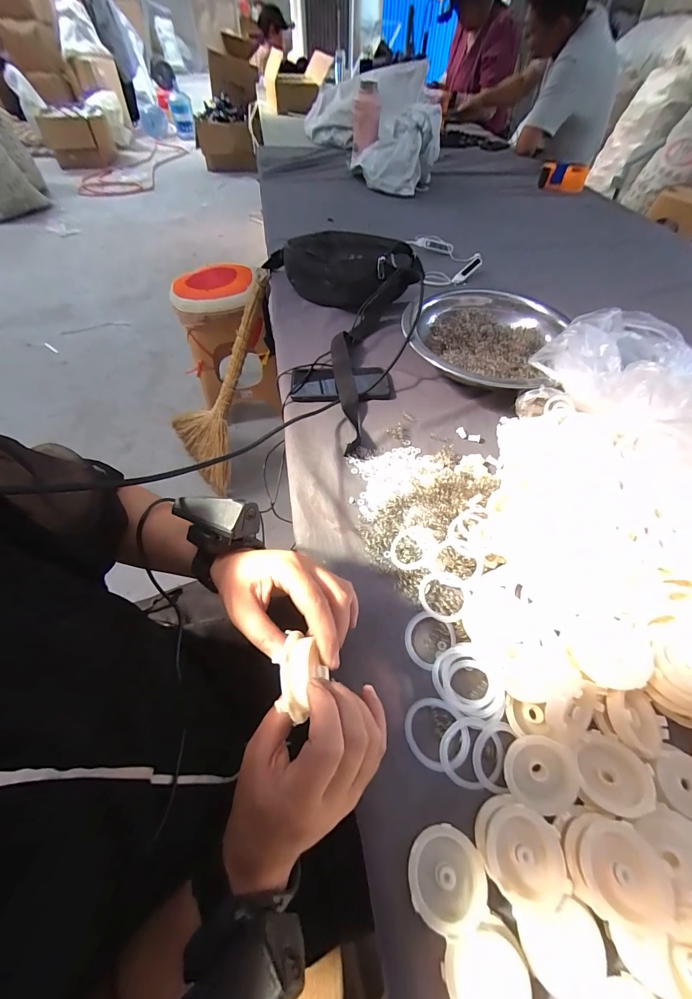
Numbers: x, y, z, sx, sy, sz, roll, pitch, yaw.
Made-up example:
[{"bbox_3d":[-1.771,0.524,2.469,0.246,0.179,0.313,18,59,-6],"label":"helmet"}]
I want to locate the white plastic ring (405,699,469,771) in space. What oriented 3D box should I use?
[{"bbox_3d":[0.079,0.206,0.302,0.052,0.004,0.052,-5,66,12],"label":"white plastic ring"}]

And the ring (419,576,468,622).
[{"bbox_3d":[0.104,0.104,0.365,0.052,0.008,0.048,1,55,-1],"label":"ring"}]

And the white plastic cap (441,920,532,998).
[{"bbox_3d":[0.092,0.313,0.224,0.049,0.019,0.050,1,55,-1],"label":"white plastic cap"}]

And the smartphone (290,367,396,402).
[{"bbox_3d":[-0.006,-0.198,0.581,0.169,0.015,0.085,-3,55,-3],"label":"smartphone"}]

